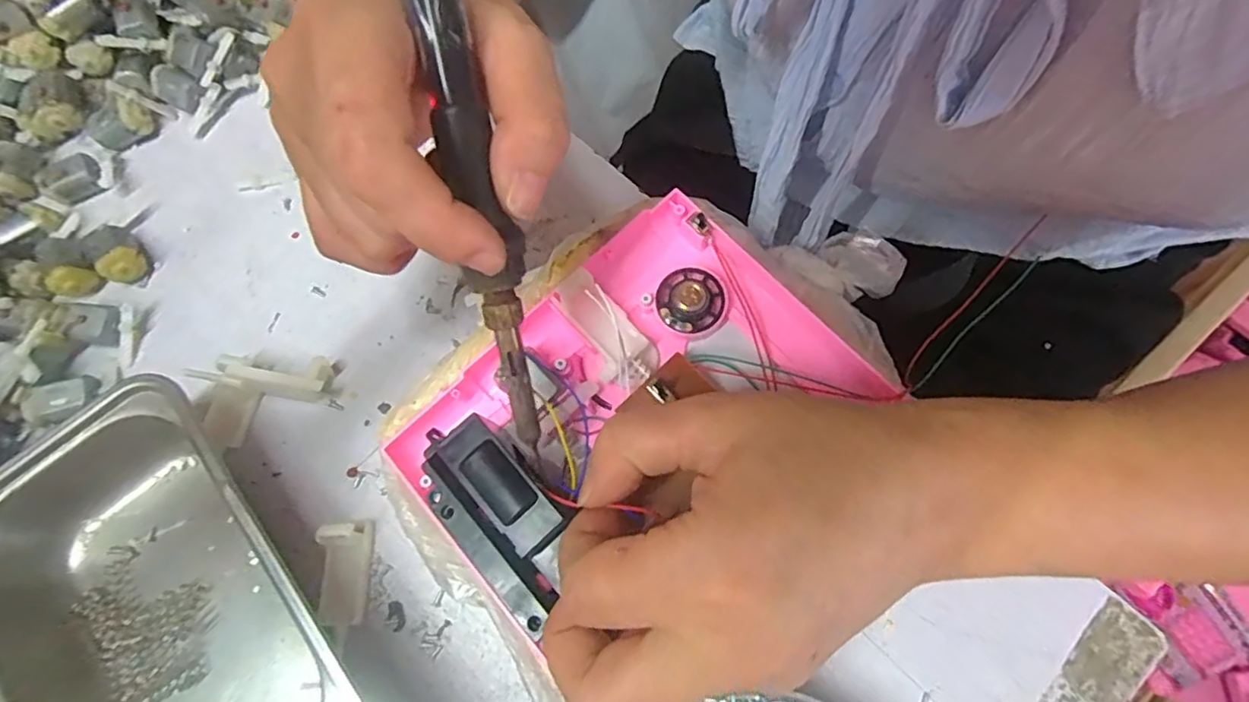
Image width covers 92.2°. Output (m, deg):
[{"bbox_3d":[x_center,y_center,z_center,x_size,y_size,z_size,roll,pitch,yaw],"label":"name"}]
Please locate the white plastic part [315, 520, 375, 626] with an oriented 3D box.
[{"bbox_3d":[-0.119,0.094,0.254,0.019,0.016,0.040,-4,73,1],"label":"white plastic part"}]

